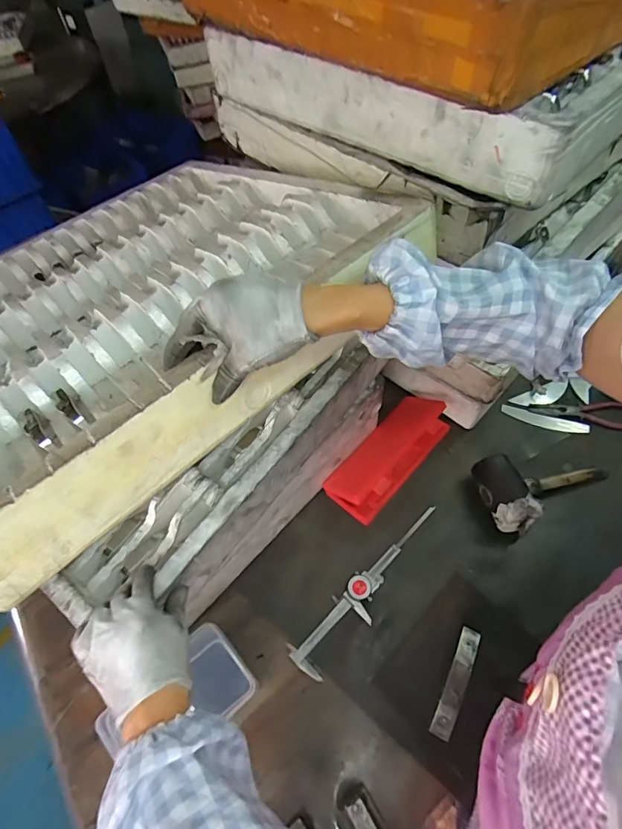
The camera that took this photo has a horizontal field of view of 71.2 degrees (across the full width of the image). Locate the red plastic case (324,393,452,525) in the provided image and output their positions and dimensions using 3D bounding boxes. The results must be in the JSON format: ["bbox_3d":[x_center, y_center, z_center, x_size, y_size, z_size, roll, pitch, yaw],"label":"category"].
[{"bbox_3d":[0.143,0.070,0.787,0.097,0.059,0.255,38,66,25],"label":"red plastic case"}]

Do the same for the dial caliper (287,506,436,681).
[{"bbox_3d":[0.097,0.267,0.679,0.315,0.012,0.061,-39,62,-20],"label":"dial caliper"}]

